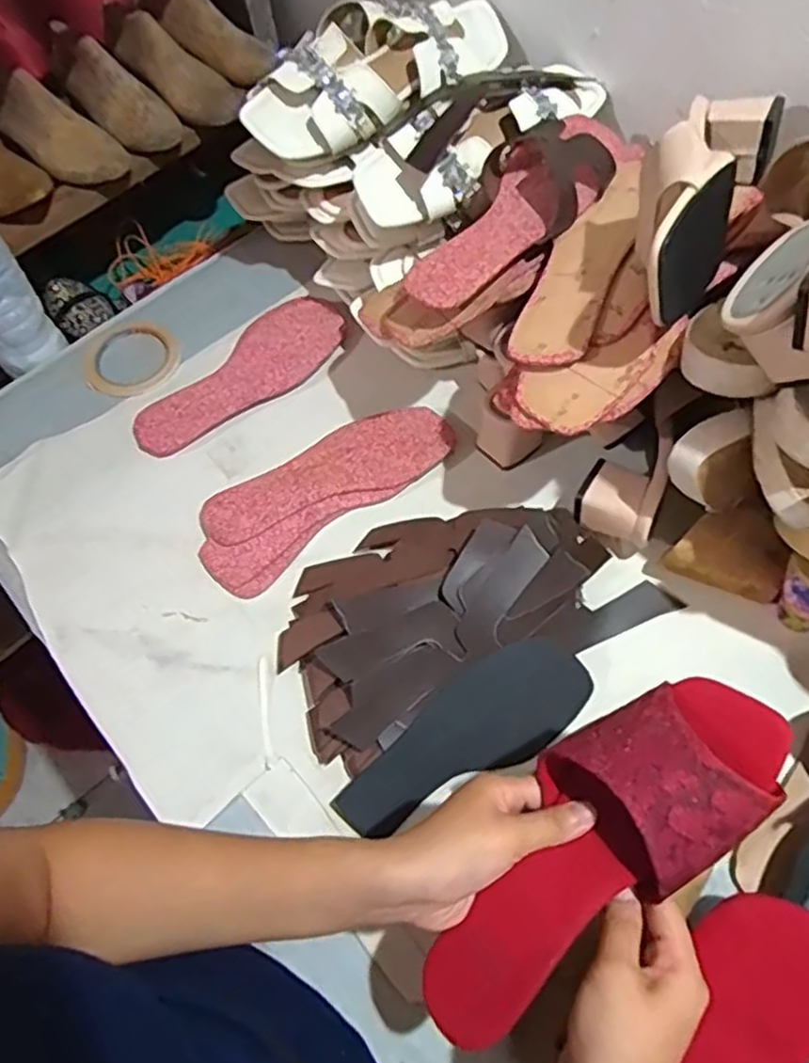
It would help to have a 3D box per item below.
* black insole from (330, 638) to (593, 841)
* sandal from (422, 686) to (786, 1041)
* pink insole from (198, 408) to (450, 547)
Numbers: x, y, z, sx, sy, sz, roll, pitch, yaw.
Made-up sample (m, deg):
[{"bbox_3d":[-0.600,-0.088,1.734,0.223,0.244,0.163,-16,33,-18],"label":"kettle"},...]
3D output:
[{"bbox_3d":[0.040,0.154,0.545,0.200,0.009,0.072,-30,86,-8],"label":"black insole"},{"bbox_3d":[0.097,0.166,0.376,0.227,0.034,0.087,-45,66,2],"label":"sandal"},{"bbox_3d":[-0.072,-0.054,0.662,0.234,0.009,0.079,-27,63,-11],"label":"pink insole"}]

